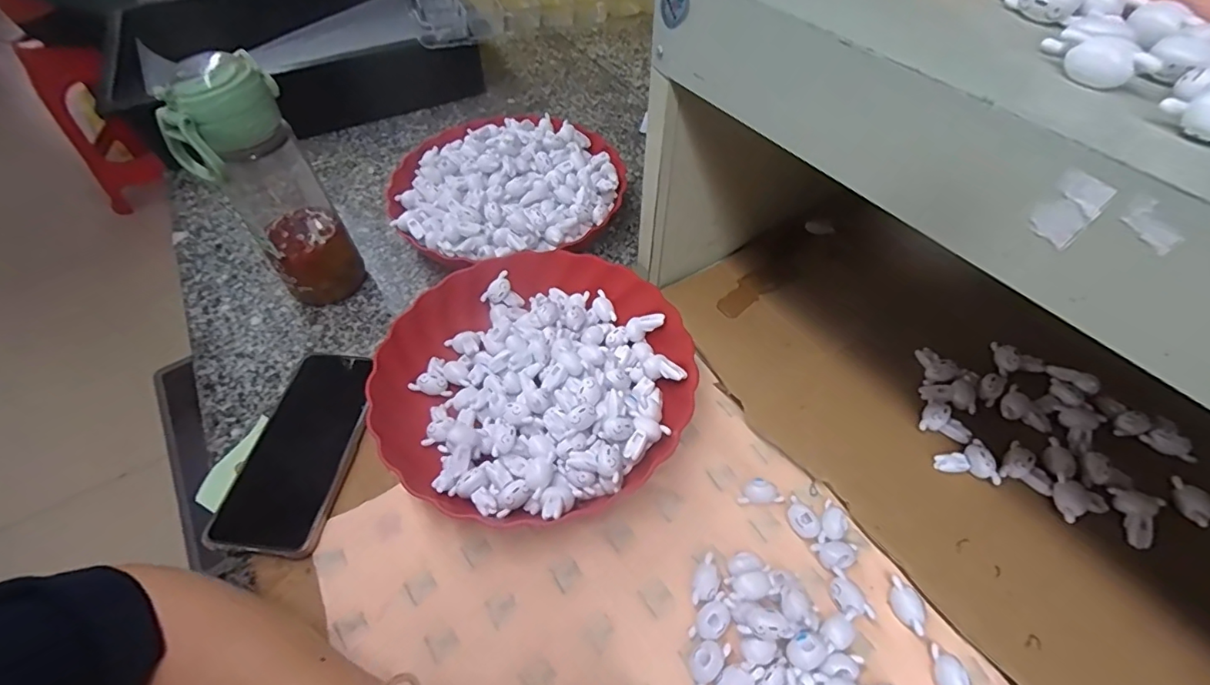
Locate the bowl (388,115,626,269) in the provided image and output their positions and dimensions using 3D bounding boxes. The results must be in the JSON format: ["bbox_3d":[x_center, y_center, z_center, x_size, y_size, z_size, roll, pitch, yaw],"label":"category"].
[{"bbox_3d":[-0.101,-0.162,0.574,0.236,0.070,0.219,-1,53,1],"label":"bowl"}]

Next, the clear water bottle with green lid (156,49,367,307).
[{"bbox_3d":[-0.280,-0.122,0.456,0.077,0.220,0.073,-33,58,-21],"label":"clear water bottle with green lid"}]

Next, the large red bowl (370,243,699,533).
[{"bbox_3d":[-0.052,0.025,0.436,0.234,0.050,0.238,-1,53,1],"label":"large red bowl"}]

